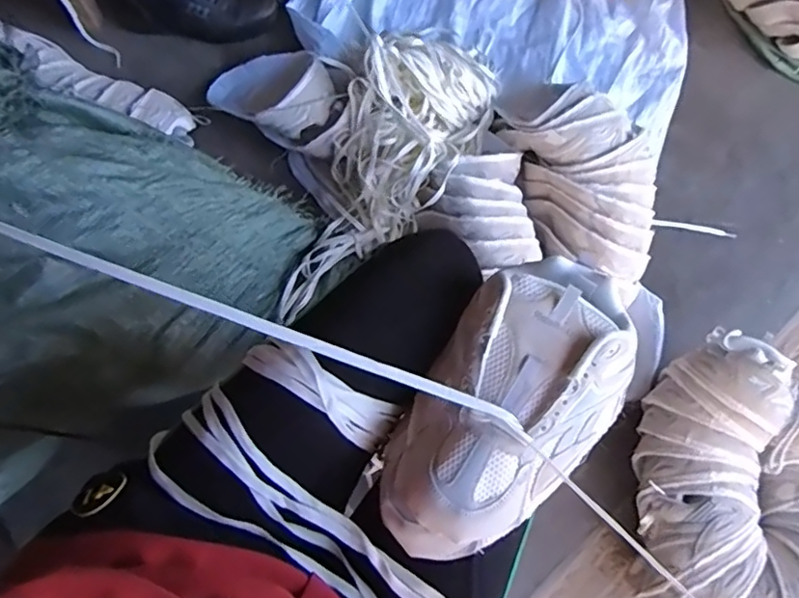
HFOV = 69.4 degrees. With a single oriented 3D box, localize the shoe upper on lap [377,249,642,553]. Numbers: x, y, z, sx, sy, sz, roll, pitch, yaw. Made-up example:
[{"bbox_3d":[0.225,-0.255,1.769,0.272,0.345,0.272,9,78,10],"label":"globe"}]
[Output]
[{"bbox_3d":[0.084,0.083,0.426,0.136,0.068,0.237,36,78,7],"label":"shoe upper on lap"}]

